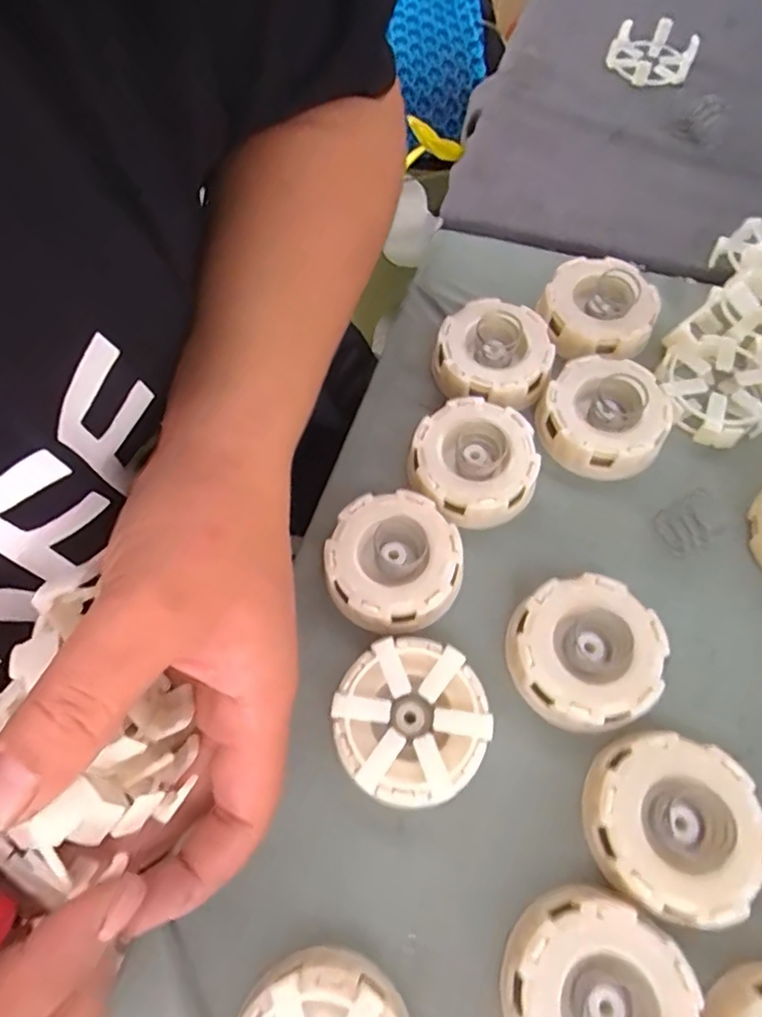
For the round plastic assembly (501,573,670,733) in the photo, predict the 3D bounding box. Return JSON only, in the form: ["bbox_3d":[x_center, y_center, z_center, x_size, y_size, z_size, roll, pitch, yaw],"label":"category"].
[{"bbox_3d":[0.085,0.059,0.244,0.060,0.025,0.059,-1,65,1],"label":"round plastic assembly"}]

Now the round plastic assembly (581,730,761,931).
[{"bbox_3d":[0.108,0.116,0.216,0.061,0.020,0.058,-1,65,1],"label":"round plastic assembly"}]

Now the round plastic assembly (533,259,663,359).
[{"bbox_3d":[0.116,-0.108,0.314,0.061,0.023,0.055,39,72,18],"label":"round plastic assembly"}]

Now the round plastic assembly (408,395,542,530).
[{"bbox_3d":[0.045,-0.023,0.287,0.059,0.021,0.059,-1,65,1],"label":"round plastic assembly"}]

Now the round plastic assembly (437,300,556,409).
[{"bbox_3d":[0.059,-0.079,0.311,0.060,0.027,0.058,-1,65,1],"label":"round plastic assembly"}]

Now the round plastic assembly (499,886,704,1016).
[{"bbox_3d":[0.073,0.165,0.196,0.061,0.017,0.058,32,70,15],"label":"round plastic assembly"}]

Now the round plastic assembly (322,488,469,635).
[{"bbox_3d":[0.005,0.025,0.267,0.059,0.021,0.061,-1,65,1],"label":"round plastic assembly"}]

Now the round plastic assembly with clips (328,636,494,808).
[{"bbox_3d":[0.012,0.085,0.236,0.058,0.026,0.059,-1,65,1],"label":"round plastic assembly with clips"}]

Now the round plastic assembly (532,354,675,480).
[{"bbox_3d":[0.111,-0.047,0.289,0.060,0.025,0.056,-1,65,1],"label":"round plastic assembly"}]

